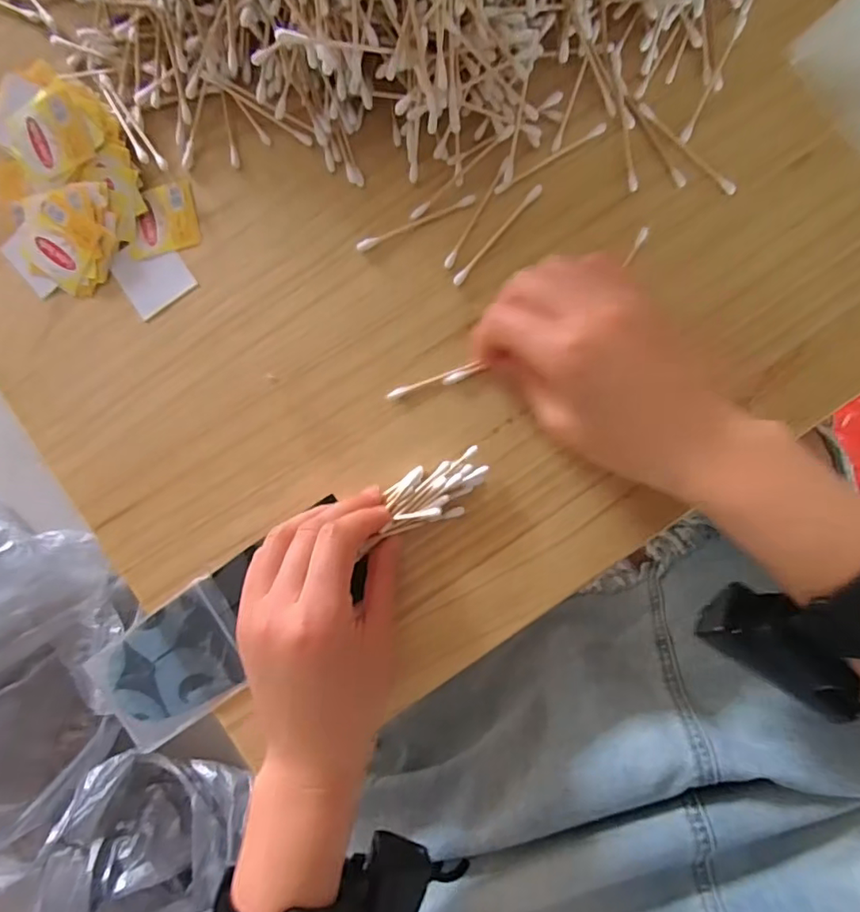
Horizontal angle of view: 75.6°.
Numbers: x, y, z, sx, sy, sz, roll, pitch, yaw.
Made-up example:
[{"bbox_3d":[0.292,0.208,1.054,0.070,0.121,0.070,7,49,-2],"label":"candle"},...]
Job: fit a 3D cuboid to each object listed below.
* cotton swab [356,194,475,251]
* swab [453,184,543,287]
[{"bbox_3d":[-0.008,-0.133,0.316,0.072,0.004,0.006,-21,89,2],"label":"cotton swab"},{"bbox_3d":[0.038,-0.126,0.313,0.006,0.004,0.073,42,91,2],"label":"swab"}]

